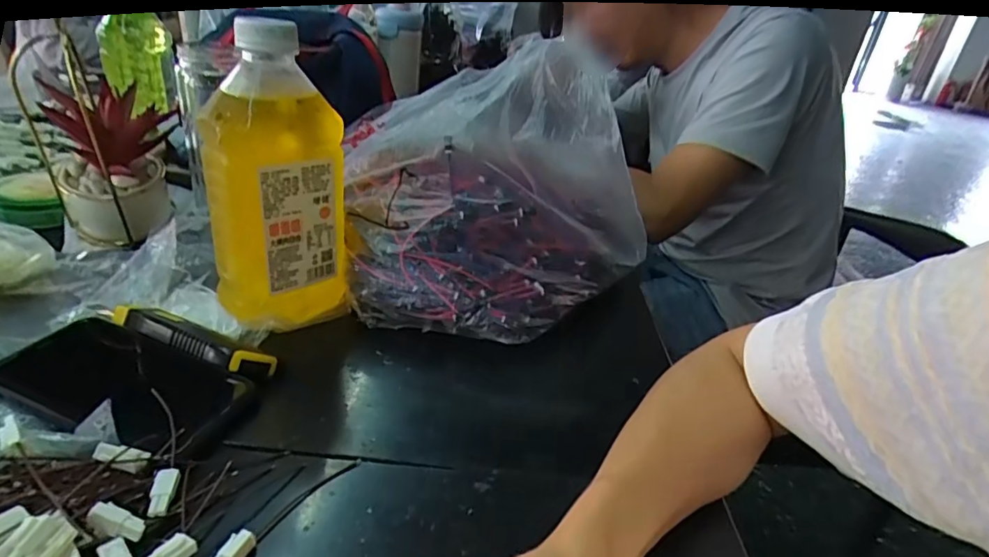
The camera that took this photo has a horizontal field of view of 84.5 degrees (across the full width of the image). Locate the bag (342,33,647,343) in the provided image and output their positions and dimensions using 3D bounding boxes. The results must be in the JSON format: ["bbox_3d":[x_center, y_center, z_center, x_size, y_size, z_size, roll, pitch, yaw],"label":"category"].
[{"bbox_3d":[-0.005,-0.087,0.494,0.257,0.191,0.226,-7,32,-24],"label":"bag"}]

